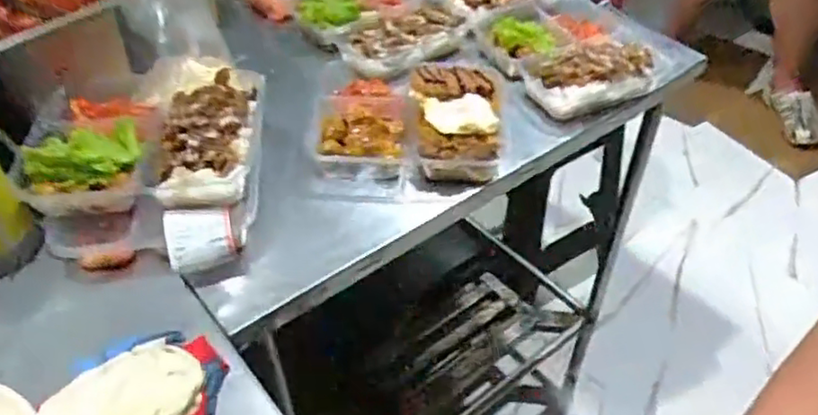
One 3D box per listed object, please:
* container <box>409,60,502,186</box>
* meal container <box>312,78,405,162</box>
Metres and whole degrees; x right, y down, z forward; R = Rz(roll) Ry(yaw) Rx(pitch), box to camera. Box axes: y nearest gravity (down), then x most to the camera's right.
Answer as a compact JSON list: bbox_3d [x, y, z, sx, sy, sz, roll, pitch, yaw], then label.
[{"bbox_3d":[0.050,-0.100,0.729,0.101,0.052,0.172,2,43,2],"label":"container"},{"bbox_3d":[-0.055,-0.091,0.735,0.100,0.041,0.138,-2,43,-2],"label":"meal container"}]

